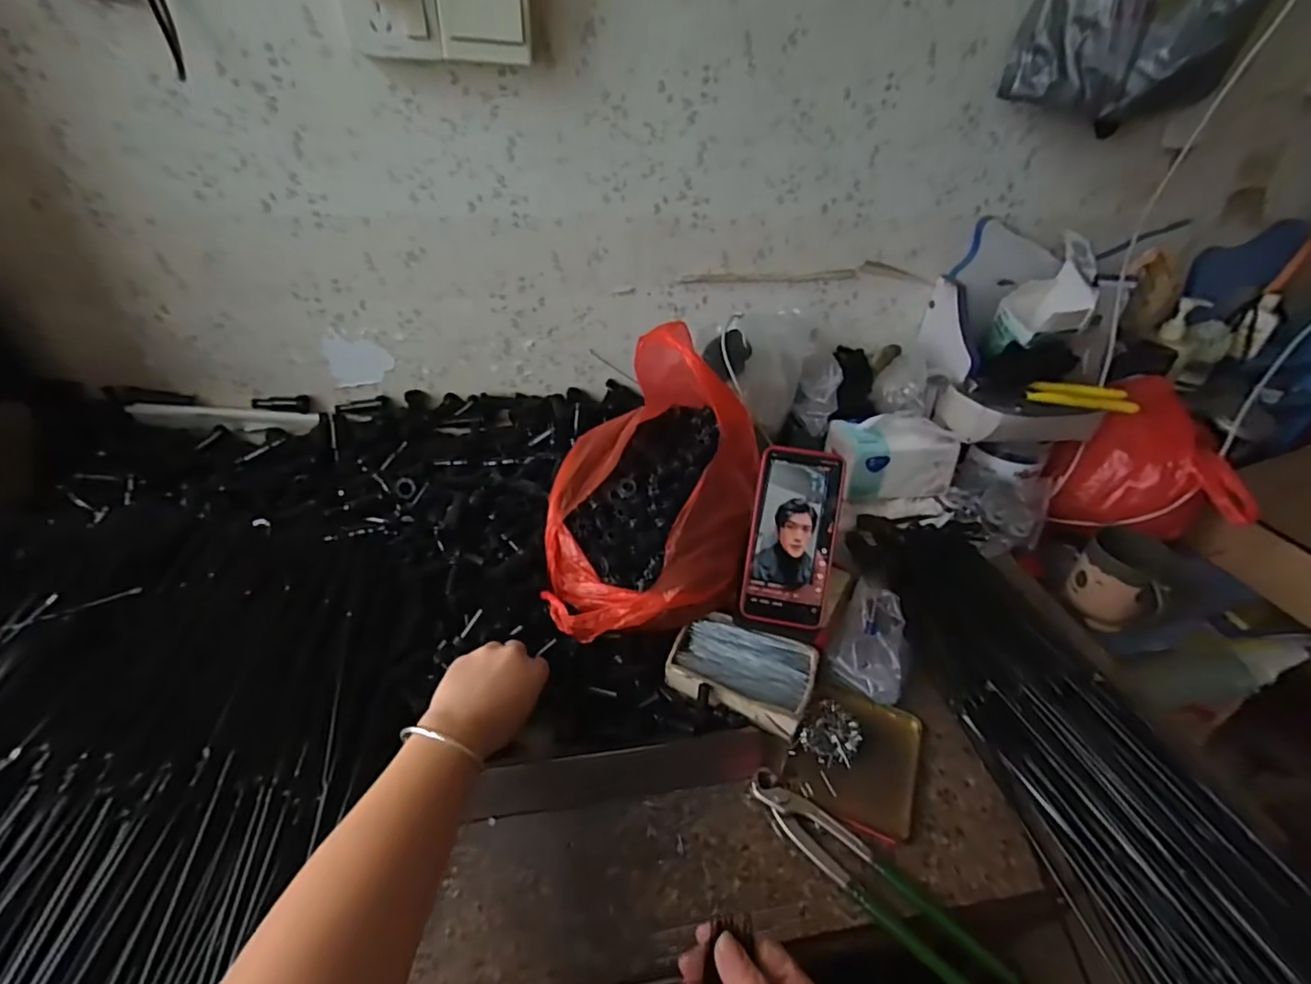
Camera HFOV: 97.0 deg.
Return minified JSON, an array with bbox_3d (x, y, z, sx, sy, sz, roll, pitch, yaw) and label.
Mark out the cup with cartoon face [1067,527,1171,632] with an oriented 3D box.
[{"bbox_3d":[0.546,0.110,0.690,0.084,0.102,0.085,1,35,-1],"label":"cup with cartoon face"}]

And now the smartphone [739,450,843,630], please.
[{"bbox_3d":[0.128,0.042,0.543,0.076,0.163,0.007,9,-1,10],"label":"smartphone"}]

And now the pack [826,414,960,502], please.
[{"bbox_3d":[0.311,-0.056,0.761,0.148,0.100,0.081,-2,35,-4],"label":"pack"}]

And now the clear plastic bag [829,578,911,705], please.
[{"bbox_3d":[0.212,0.144,0.566,0.068,0.039,0.109,19,38,23],"label":"clear plastic bag"}]

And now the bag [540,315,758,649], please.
[{"bbox_3d":[-0.001,-0.020,0.570,0.206,0.188,0.264,2,35,1],"label":"bag"}]

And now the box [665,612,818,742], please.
[{"bbox_3d":[0.081,0.165,0.543,0.129,0.031,0.093,12,36,15],"label":"box"}]

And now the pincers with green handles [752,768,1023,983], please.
[{"bbox_3d":[0.154,0.274,0.415,0.195,0.016,0.041,30,44,35],"label":"pincers with green handles"}]

